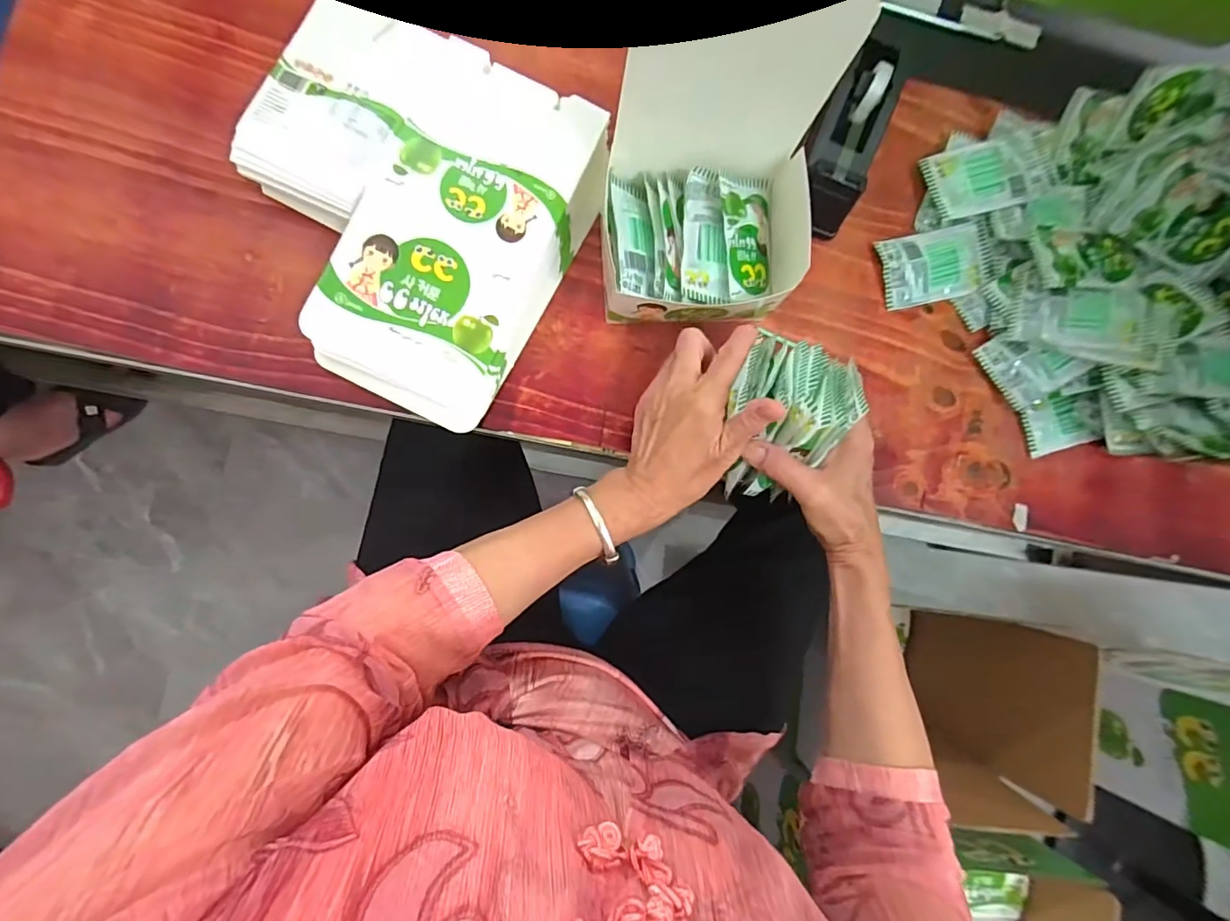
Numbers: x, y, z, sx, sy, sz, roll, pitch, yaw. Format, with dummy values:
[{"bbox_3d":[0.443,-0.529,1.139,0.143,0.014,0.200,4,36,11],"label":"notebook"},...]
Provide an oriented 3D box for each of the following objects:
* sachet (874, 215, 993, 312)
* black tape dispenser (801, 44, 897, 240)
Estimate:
[{"bbox_3d":[0.305,-0.187,0.497,0.107,0.017,0.068,-14,86,-9],"label":"sachet"},{"bbox_3d":[0.200,-0.279,0.462,0.072,0.079,0.159,28,81,-4],"label":"black tape dispenser"}]

